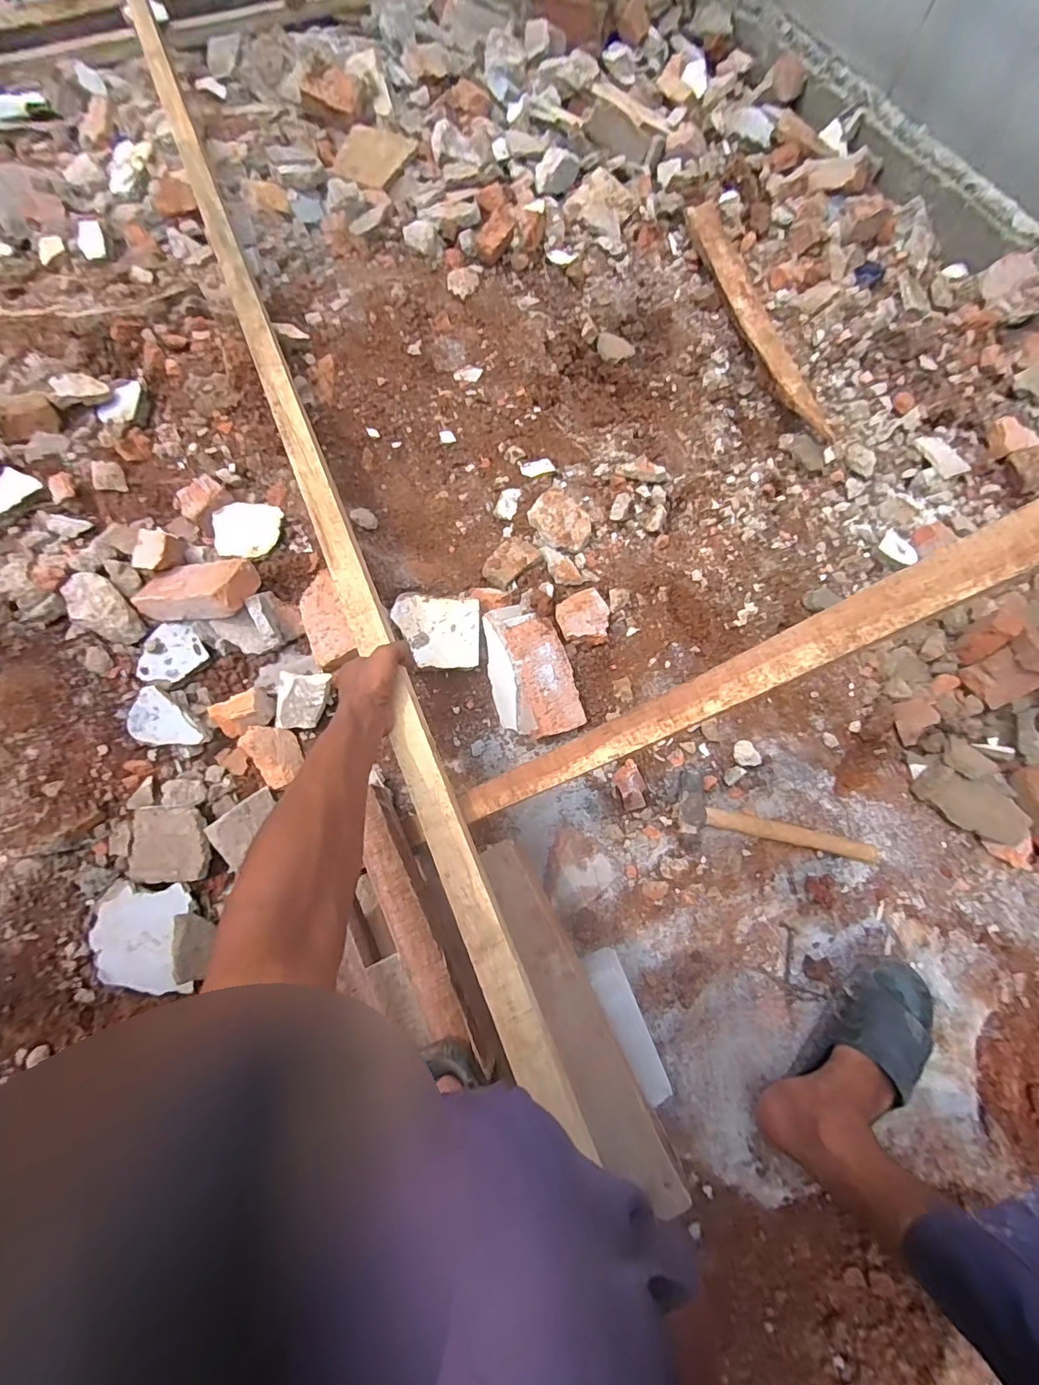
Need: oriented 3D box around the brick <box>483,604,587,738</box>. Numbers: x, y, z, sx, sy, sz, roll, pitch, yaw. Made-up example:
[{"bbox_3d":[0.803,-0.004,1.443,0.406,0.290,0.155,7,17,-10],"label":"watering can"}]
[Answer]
[{"bbox_3d":[0.012,-0.033,0.770,0.090,0.094,0.195,-17,89,-28],"label":"brick"}]

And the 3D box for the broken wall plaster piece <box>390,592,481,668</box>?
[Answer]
[{"bbox_3d":[-0.122,-0.090,0.767,0.124,0.018,0.107,0,89,-2],"label":"broken wall plaster piece"}]

